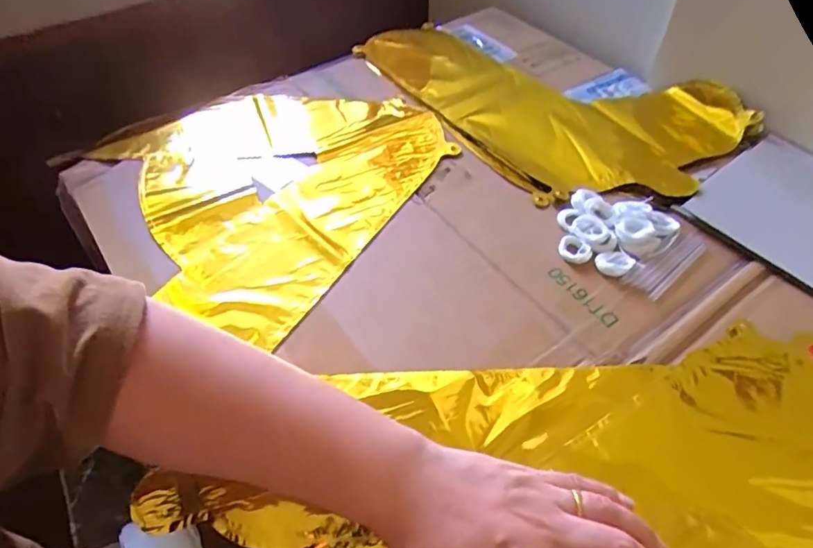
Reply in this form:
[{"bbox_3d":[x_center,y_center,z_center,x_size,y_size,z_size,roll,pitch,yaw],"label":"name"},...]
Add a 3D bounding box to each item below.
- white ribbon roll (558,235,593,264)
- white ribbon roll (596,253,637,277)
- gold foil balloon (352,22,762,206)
[{"bbox_3d":[0.136,-0.019,0.428,0.026,0.008,0.023,34,58,25],"label":"white ribbon roll"},{"bbox_3d":[0.167,-0.009,0.421,0.031,0.004,0.022,-9,51,-6],"label":"white ribbon roll"},{"bbox_3d":[0.147,-0.209,0.597,0.268,0.033,0.393,-29,56,-21],"label":"gold foil balloon"}]

